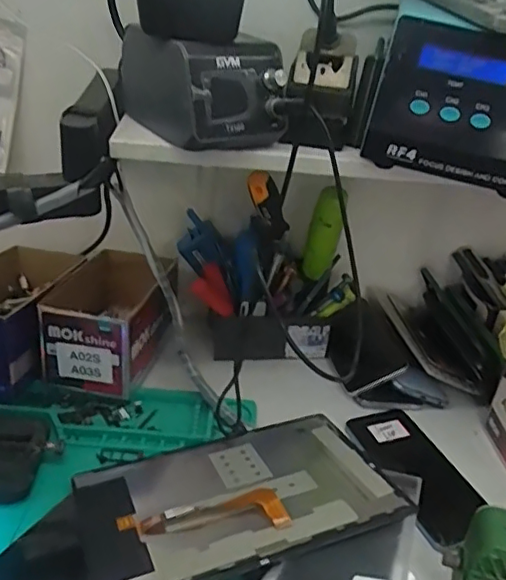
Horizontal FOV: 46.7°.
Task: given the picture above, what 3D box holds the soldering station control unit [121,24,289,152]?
[{"bbox_3d":[-0.051,-0.179,0.518,0.096,0.087,0.160,-10,33,-28],"label":"soldering station control unit"}]

